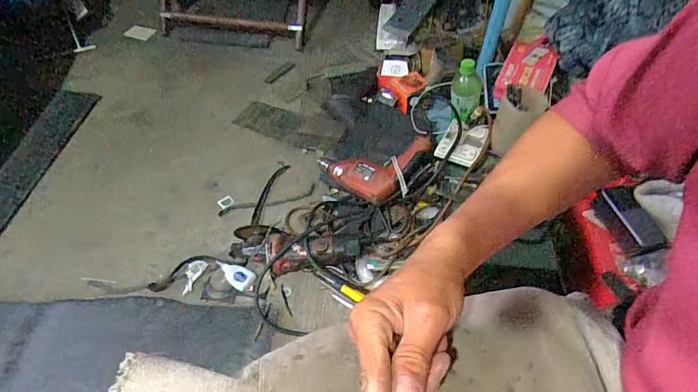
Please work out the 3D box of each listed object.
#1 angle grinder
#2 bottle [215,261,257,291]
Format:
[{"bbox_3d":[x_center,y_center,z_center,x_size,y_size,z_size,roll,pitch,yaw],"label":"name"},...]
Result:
[{"bbox_3d":[-0.114,0.113,0.865,0.278,0.075,0.089,-2,52,-4],"label":"angle grinder"},{"bbox_3d":[-0.235,0.158,0.848,0.089,0.018,0.044,34,58,22],"label":"bottle"}]

